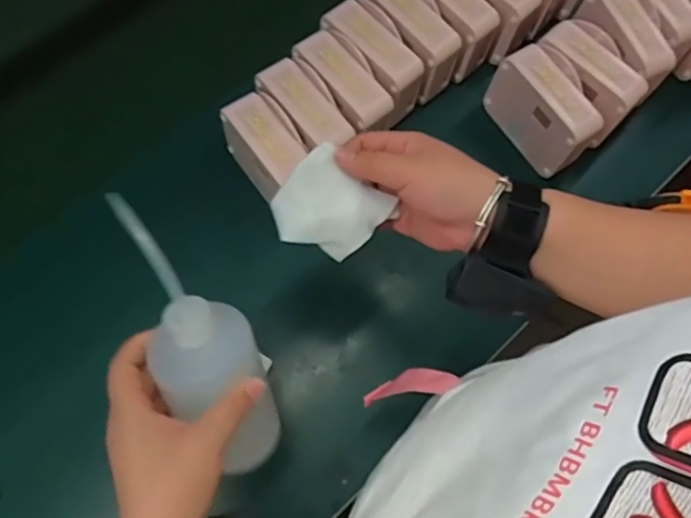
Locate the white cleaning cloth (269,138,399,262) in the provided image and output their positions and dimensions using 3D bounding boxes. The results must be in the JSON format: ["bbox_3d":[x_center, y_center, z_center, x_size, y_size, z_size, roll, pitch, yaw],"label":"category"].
[{"bbox_3d":[-0.012,-0.037,0.443,0.074,0.009,0.072,42,87,-12],"label":"white cleaning cloth"}]

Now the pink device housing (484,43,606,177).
[{"bbox_3d":[0.227,-0.172,0.686,0.065,0.092,0.135,-31,75,-11],"label":"pink device housing"}]

